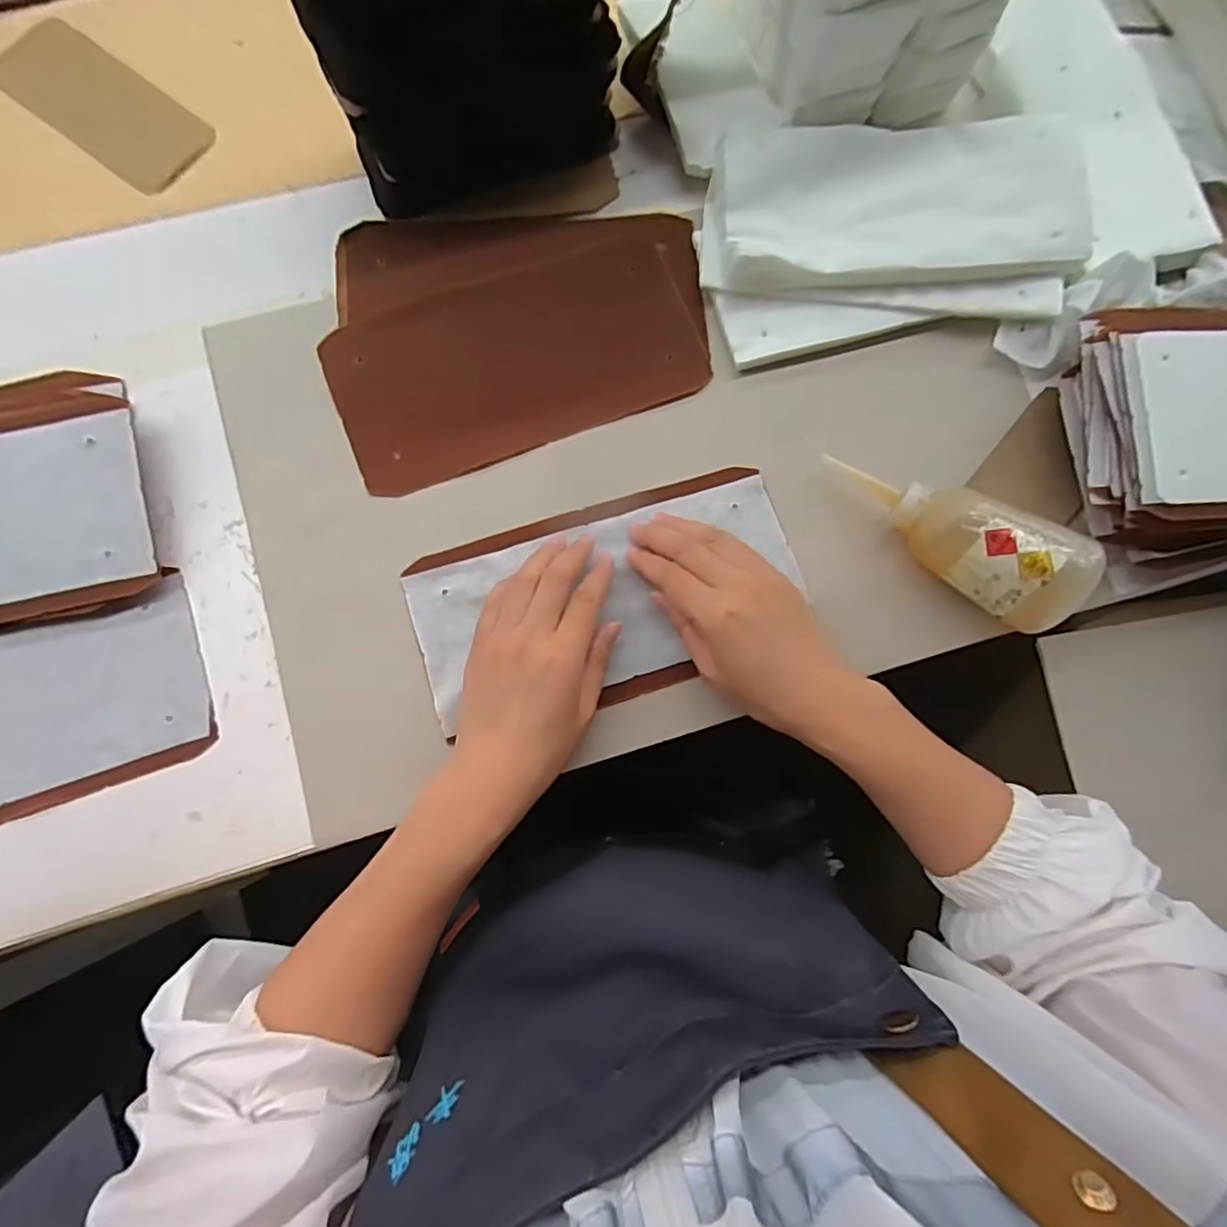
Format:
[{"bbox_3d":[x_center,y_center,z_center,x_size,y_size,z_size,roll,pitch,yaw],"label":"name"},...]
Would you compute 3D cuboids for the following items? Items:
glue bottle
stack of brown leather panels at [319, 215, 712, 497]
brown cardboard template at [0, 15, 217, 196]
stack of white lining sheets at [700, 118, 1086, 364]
[{"bbox_3d":[0.216,-0.054,0.400,0.168,0.051,0.053,36,81,18],"label":"glue bottle"},{"bbox_3d":[-0.071,-0.211,0.450,0.267,0.011,0.190,-21,84,-6],"label":"stack of brown leather panels"},{"bbox_3d":[-0.377,-0.373,0.459,0.157,0.009,0.069,35,82,2],"label":"brown cardboard template"},{"bbox_3d":[0.196,-0.272,0.447,0.263,0.049,0.152,-8,82,-4],"label":"stack of white lining sheets"}]

